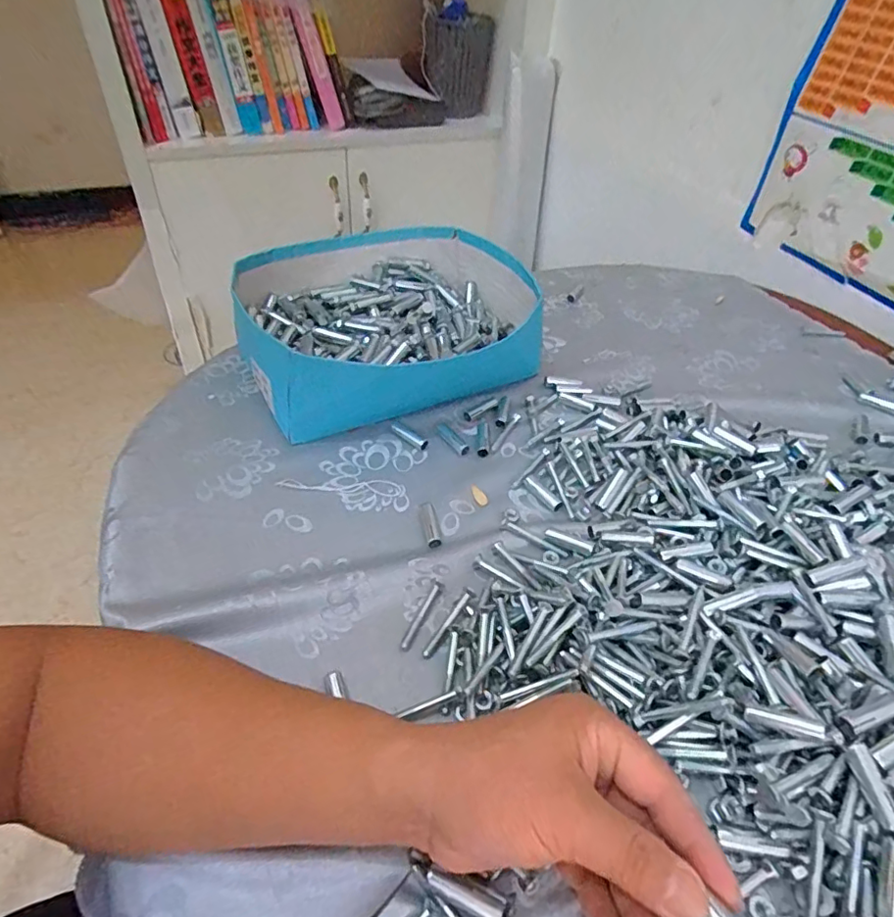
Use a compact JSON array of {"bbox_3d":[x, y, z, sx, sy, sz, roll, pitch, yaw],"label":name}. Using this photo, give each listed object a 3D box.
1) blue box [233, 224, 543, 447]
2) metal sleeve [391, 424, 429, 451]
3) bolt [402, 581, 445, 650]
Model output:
[{"bbox_3d":[-0.054,-0.147,0.600,0.306,0.092,0.255,-19,48,-22],"label":"blue box"},{"bbox_3d":[-0.036,-0.022,0.531,0.045,0.008,0.012,33,51,27],"label":"metal sleeve"},{"bbox_3d":[-0.016,0.110,0.396,0.010,0.004,0.058,18,45,14],"label":"bolt"}]

